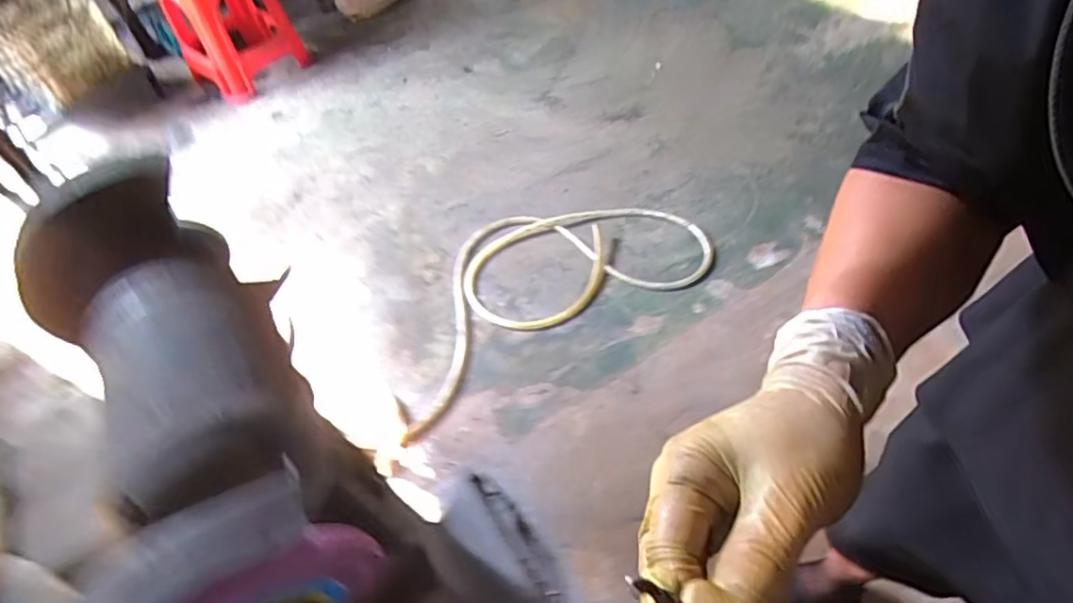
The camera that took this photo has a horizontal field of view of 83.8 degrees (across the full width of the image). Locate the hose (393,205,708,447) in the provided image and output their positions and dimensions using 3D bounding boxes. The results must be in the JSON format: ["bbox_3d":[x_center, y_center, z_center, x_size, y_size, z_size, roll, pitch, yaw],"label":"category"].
[{"bbox_3d":[-0.010,-0.071,1.611,0.969,0.049,0.486,-28,54,-15],"label":"hose"}]

